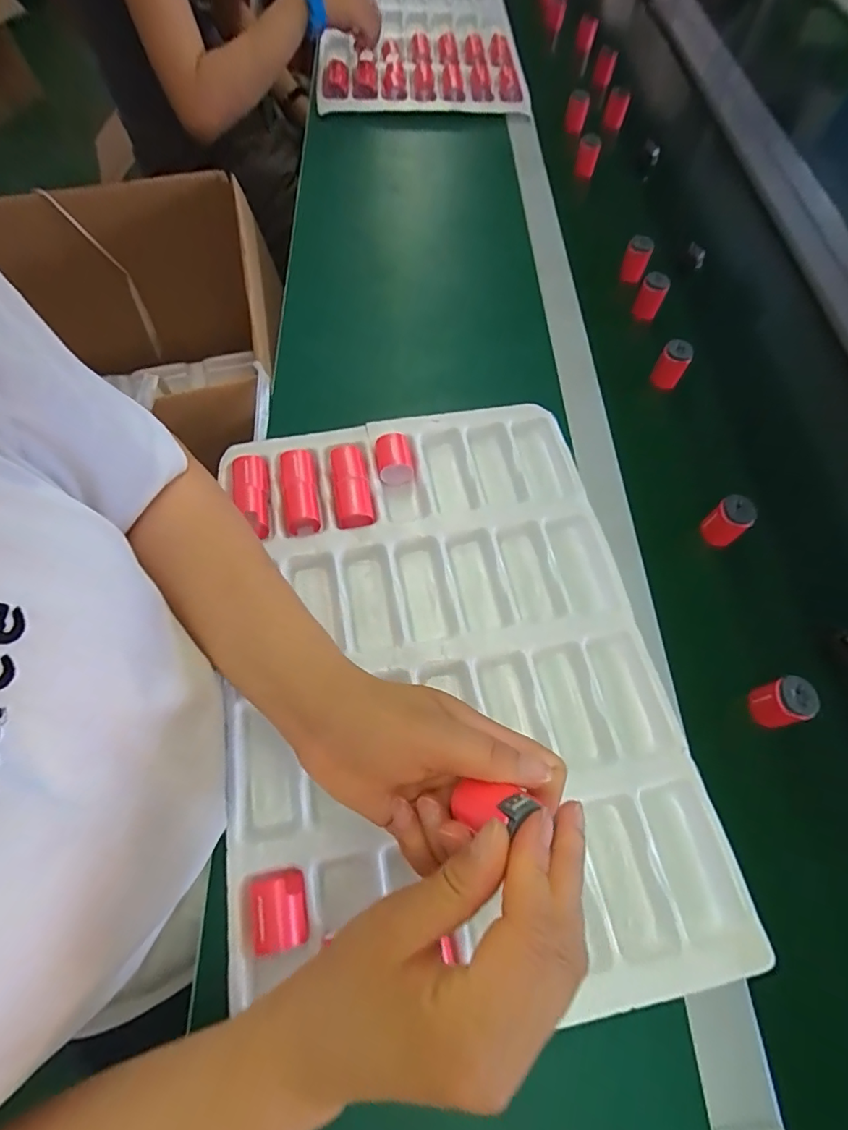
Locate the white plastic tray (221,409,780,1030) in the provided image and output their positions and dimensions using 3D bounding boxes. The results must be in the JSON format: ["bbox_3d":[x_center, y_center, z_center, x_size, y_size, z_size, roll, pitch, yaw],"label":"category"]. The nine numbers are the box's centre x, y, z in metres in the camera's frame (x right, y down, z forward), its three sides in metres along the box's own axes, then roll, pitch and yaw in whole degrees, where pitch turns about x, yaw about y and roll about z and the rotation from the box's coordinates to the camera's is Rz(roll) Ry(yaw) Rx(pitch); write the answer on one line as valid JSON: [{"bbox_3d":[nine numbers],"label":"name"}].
[{"bbox_3d":[0.013,0.071,0.395,0.315,0.037,0.442,-9,65,-5],"label":"white plastic tray"}]

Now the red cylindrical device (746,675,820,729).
[{"bbox_3d":[0.270,0.104,0.388,0.027,0.040,0.031,-19,66,-9],"label":"red cylindrical device"}]

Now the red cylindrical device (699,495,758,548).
[{"bbox_3d":[0.271,-0.039,0.460,0.026,0.040,0.031,-41,71,-18],"label":"red cylindrical device"}]

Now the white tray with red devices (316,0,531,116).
[{"bbox_3d":[-0.004,-0.870,0.855,0.312,0.036,0.465,0,65,-1],"label":"white tray with red devices"}]

